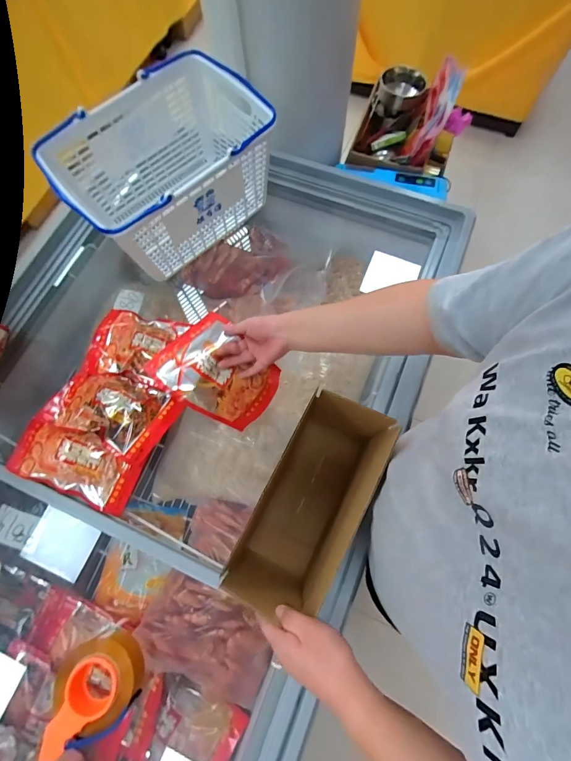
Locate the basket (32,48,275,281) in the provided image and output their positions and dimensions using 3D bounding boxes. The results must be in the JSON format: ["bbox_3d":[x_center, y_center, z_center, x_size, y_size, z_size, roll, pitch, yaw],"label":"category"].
[{"bbox_3d":[-0.249,-0.453,0.787,0.302,0.232,0.421,42,78,13],"label":"basket"}]

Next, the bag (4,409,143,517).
[{"bbox_3d":[-0.433,0.166,0.705,0.259,0.057,0.129,20,74,8],"label":"bag"}]

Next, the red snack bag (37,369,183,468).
[{"bbox_3d":[-0.372,0.056,0.726,0.270,0.061,0.154,22,74,8],"label":"red snack bag"}]

